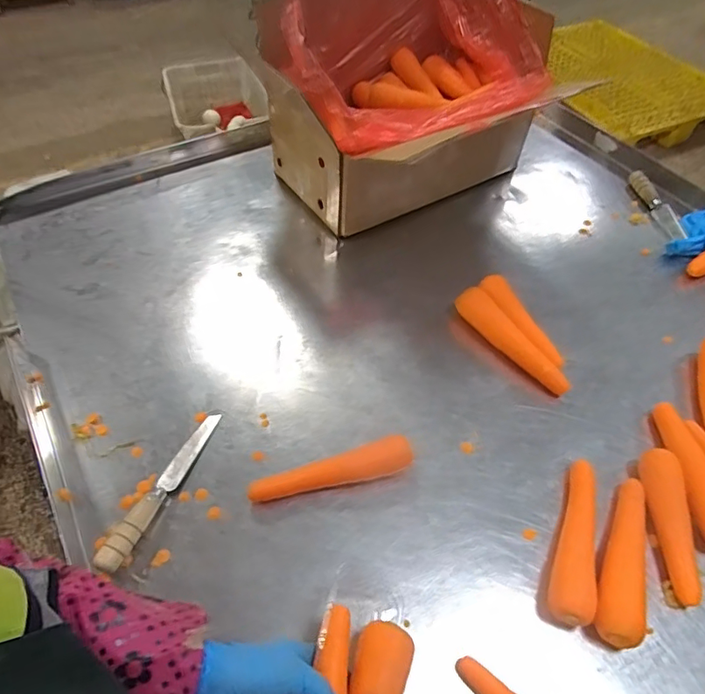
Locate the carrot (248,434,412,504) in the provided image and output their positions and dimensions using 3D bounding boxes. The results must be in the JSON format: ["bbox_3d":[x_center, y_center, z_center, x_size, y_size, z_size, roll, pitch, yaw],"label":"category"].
[{"bbox_3d":[-0.024,0.142,0.583,0.184,0.044,0.034,-11,53,-10],"label":"carrot"}]

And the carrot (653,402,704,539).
[{"bbox_3d":[0.393,0.147,0.599,0.043,0.043,0.175,-5,52,-5],"label":"carrot"}]

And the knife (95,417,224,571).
[{"bbox_3d":[-0.213,0.154,0.576,0.023,0.025,0.204,19,54,14],"label":"knife"}]

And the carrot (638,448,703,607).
[{"bbox_3d":[0.347,0.194,0.563,0.037,0.045,0.159,6,52,4],"label":"carrot"}]

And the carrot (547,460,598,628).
[{"bbox_3d":[0.239,0.204,0.555,0.043,0.038,0.186,16,53,11],"label":"carrot"}]

